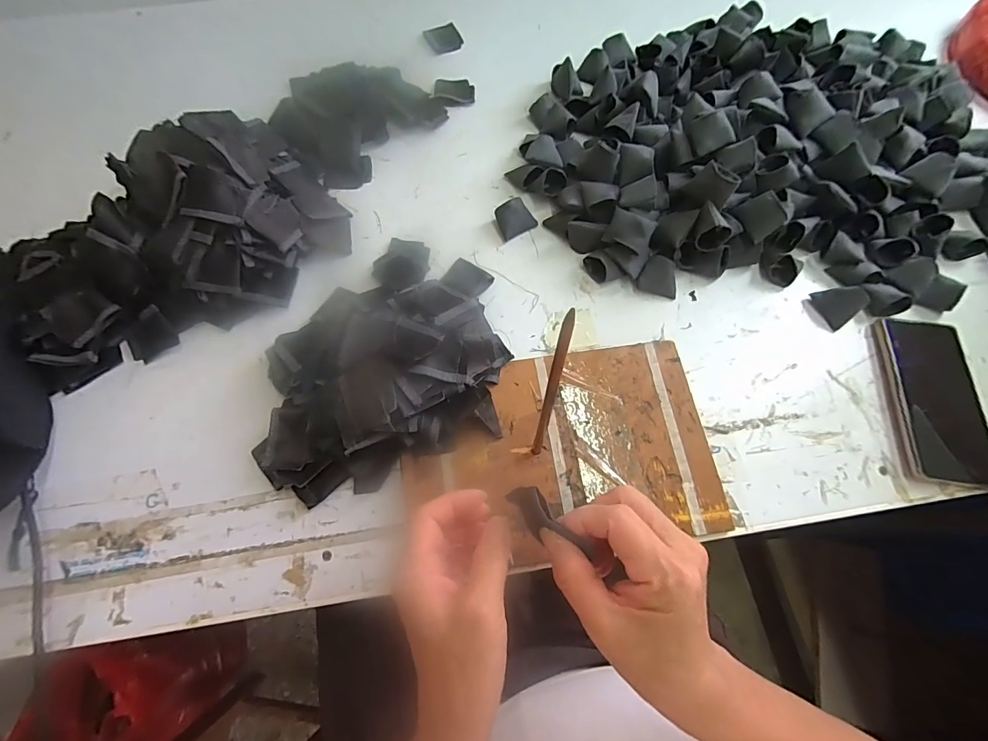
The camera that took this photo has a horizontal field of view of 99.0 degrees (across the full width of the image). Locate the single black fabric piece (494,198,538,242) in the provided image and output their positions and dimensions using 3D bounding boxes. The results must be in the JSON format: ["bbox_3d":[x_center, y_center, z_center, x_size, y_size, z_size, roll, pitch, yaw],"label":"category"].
[{"bbox_3d":[0.023,-0.171,0.476,0.042,0.021,0.035,-32,71,-11],"label":"single black fabric piece"}]

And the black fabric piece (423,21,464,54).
[{"bbox_3d":[-0.071,-0.479,0.608,0.049,0.004,0.059,-22,70,-8],"label":"black fabric piece"}]

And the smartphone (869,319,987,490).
[{"bbox_3d":[0.414,0.023,0.395,0.092,0.012,0.166,3,68,2],"label":"smartphone"}]

